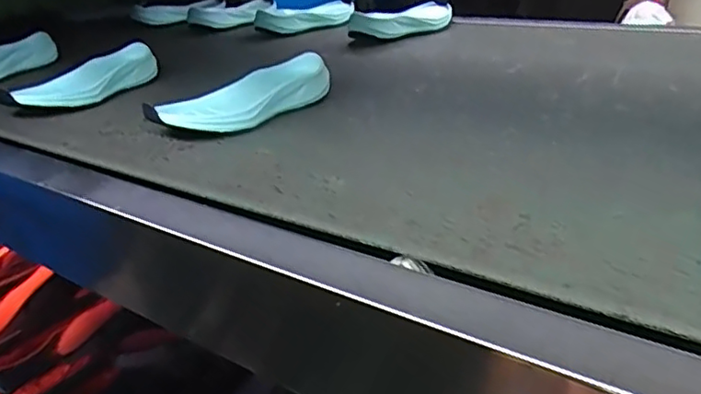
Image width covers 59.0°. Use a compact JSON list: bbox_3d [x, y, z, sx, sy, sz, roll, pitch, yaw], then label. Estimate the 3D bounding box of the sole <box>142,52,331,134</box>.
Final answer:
[{"bbox_3d":[-0.115,-0.106,0.655,0.085,0.043,0.213,16,31,38],"label":"sole"}]

